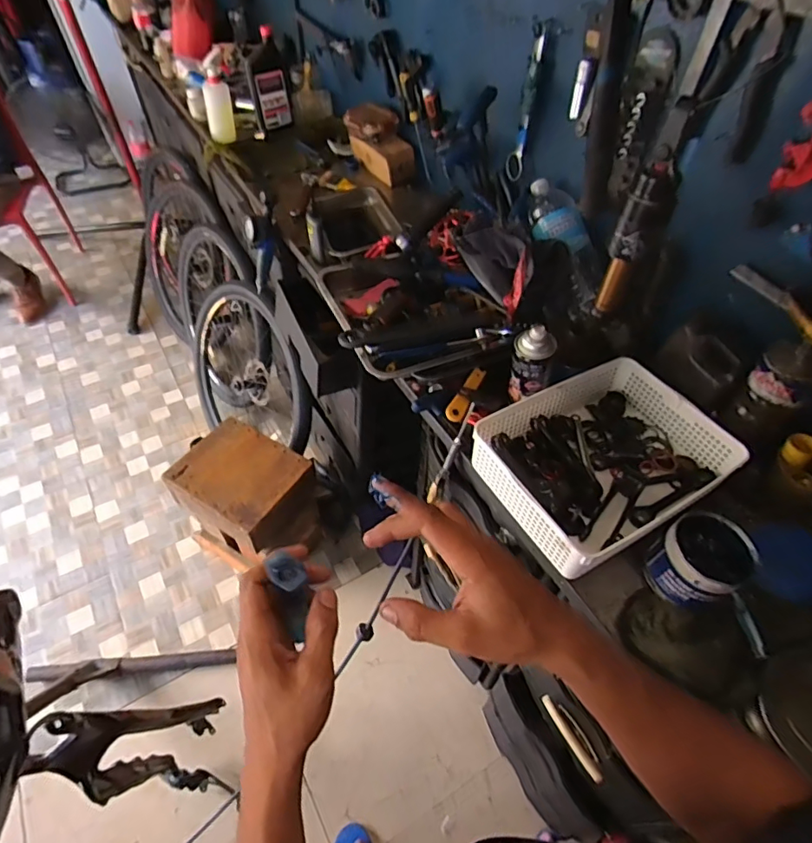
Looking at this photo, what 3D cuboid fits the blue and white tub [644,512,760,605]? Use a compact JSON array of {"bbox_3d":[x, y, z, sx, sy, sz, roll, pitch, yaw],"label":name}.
[{"bbox_3d":[0.385,0.183,0.675,0.106,0.079,0.099,-21,55,-17],"label":"blue and white tub"}]

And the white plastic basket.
[{"bbox_3d":[0.286,0.052,0.763,0.320,0.083,0.249,-24,57,-20],"label":"white plastic basket"}]

